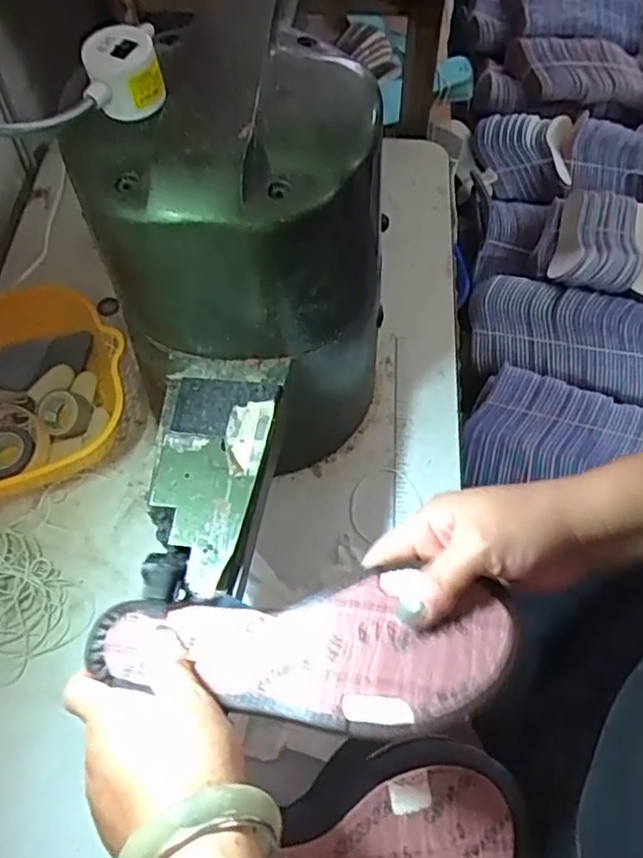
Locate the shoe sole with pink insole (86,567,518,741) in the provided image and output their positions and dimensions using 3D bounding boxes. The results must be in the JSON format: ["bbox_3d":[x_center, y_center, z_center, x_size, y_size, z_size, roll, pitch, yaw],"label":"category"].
[{"bbox_3d":[-0.016,0.120,0.355,0.231,0.018,0.076,-1,62,13],"label":"shoe sole with pink insole"}]

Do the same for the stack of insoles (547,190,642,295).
[{"bbox_3d":[0.607,-0.385,1.356,0.227,0.073,0.216,13,64,8],"label":"stack of insoles"}]

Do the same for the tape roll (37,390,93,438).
[{"bbox_3d":[-0.257,-0.015,0.642,0.053,0.025,0.048,3,63,3],"label":"tape roll"}]

